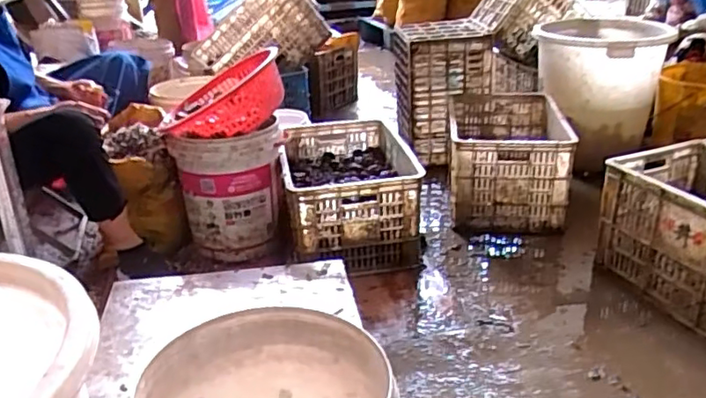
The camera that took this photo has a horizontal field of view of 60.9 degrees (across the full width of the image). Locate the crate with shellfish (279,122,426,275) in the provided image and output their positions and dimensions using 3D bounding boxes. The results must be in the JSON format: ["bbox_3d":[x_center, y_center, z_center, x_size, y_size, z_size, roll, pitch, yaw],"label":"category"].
[{"bbox_3d":[-0.008,-0.020,1.800,0.379,0.260,0.558,-3,24,-2],"label":"crate with shellfish"}]

